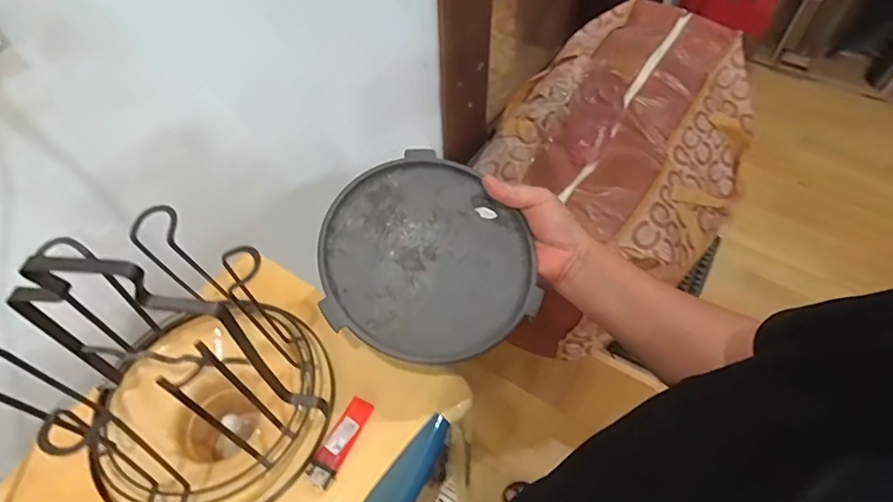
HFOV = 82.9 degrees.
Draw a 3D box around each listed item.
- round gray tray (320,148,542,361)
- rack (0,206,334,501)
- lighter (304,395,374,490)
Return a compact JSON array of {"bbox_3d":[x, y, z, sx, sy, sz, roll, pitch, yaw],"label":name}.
[{"bbox_3d":[-0.018,0.003,0.438,0.181,0.013,0.179,4,65,-10],"label":"round gray tray"},{"bbox_3d":[-0.190,0.086,0.361,0.178,0.222,0.154,-38,62,-24],"label":"rack"},{"bbox_3d":[-0.090,0.158,0.427,0.025,0.017,0.077,20,56,15],"label":"lighter"}]

